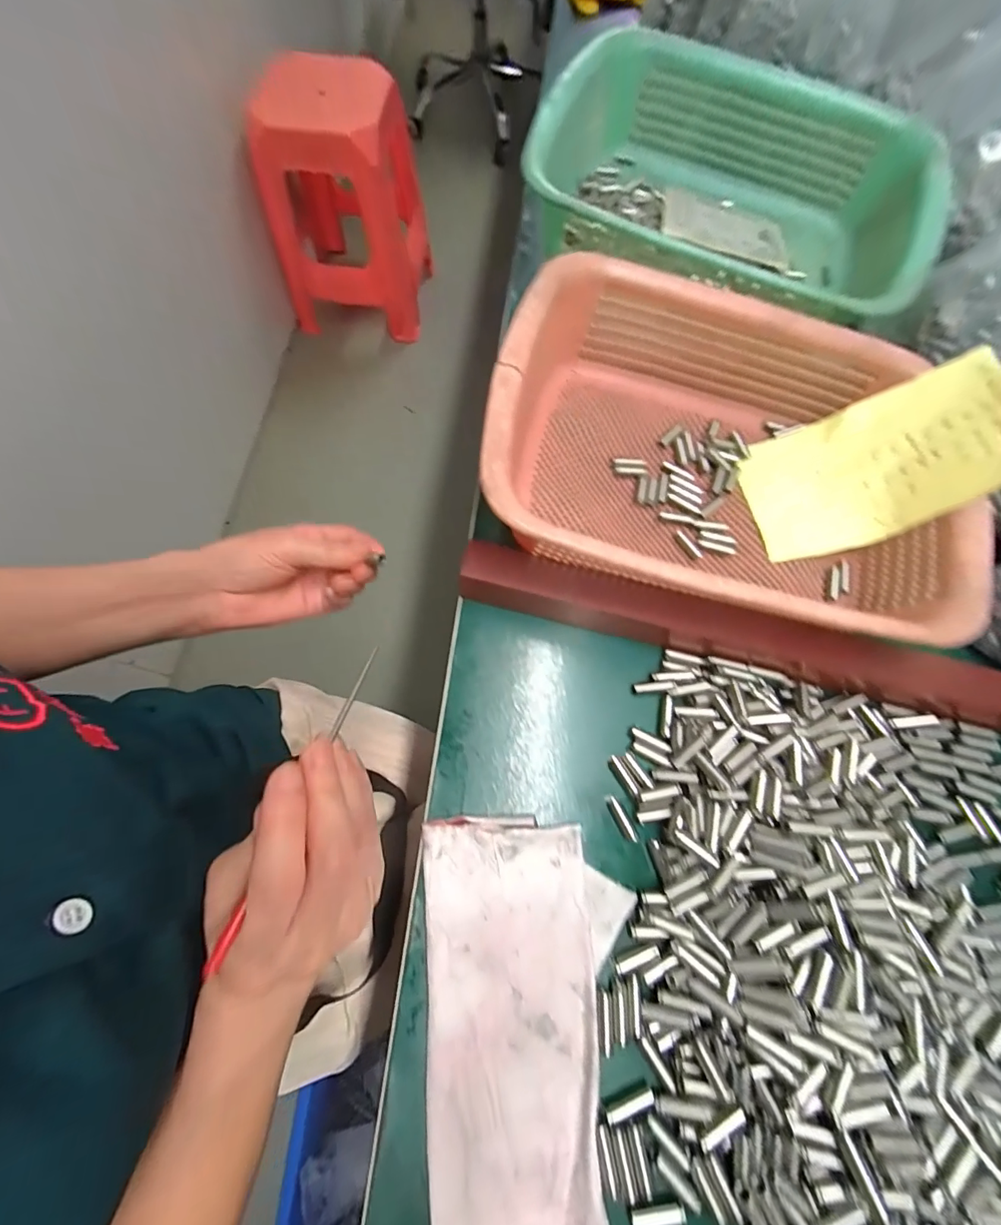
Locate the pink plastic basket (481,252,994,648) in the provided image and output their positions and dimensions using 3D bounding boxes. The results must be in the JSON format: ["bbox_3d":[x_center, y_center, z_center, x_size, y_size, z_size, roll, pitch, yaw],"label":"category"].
[{"bbox_3d":[0.143,-0.102,0.301,0.285,0.091,0.221,15,70,3],"label":"pink plastic basket"}]

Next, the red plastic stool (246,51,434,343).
[{"bbox_3d":[-0.418,-1.119,1.240,0.370,0.519,0.370,0,71,-2],"label":"red plastic stool"}]

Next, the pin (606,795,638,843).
[{"bbox_3d":[0.070,0.120,0.262,0.007,0.008,0.027,-26,73,-12],"label":"pin"}]

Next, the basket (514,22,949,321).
[{"bbox_3d":[0.174,-0.340,0.370,0.288,0.082,0.226,17,70,4],"label":"basket"}]

